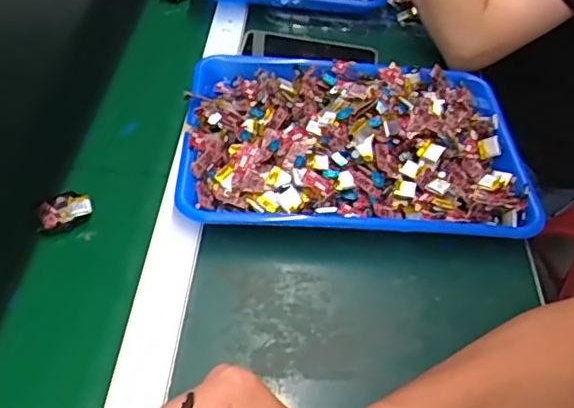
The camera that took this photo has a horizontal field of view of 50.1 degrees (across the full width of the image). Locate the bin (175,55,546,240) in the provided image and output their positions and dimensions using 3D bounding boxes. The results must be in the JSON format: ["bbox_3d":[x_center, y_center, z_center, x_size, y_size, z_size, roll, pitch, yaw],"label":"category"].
[{"bbox_3d":[0.066,-0.064,0.608,0.325,0.051,0.238,1,41,-2],"label":"bin"}]

